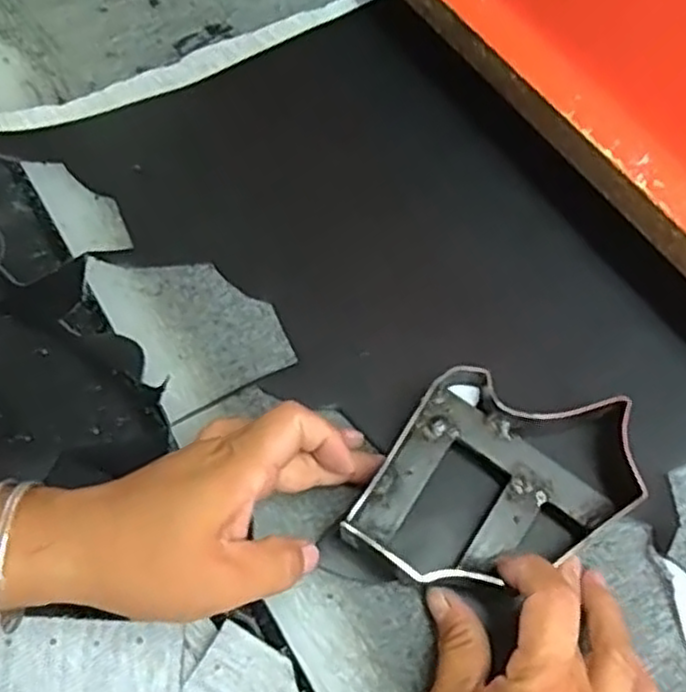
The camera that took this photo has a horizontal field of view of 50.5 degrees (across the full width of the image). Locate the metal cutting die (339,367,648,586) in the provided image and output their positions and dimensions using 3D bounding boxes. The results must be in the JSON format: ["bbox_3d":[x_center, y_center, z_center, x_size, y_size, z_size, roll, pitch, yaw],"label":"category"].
[{"bbox_3d":[0.081,0.071,0.366,0.107,0.047,0.130,31,69,14],"label":"metal cutting die"}]

